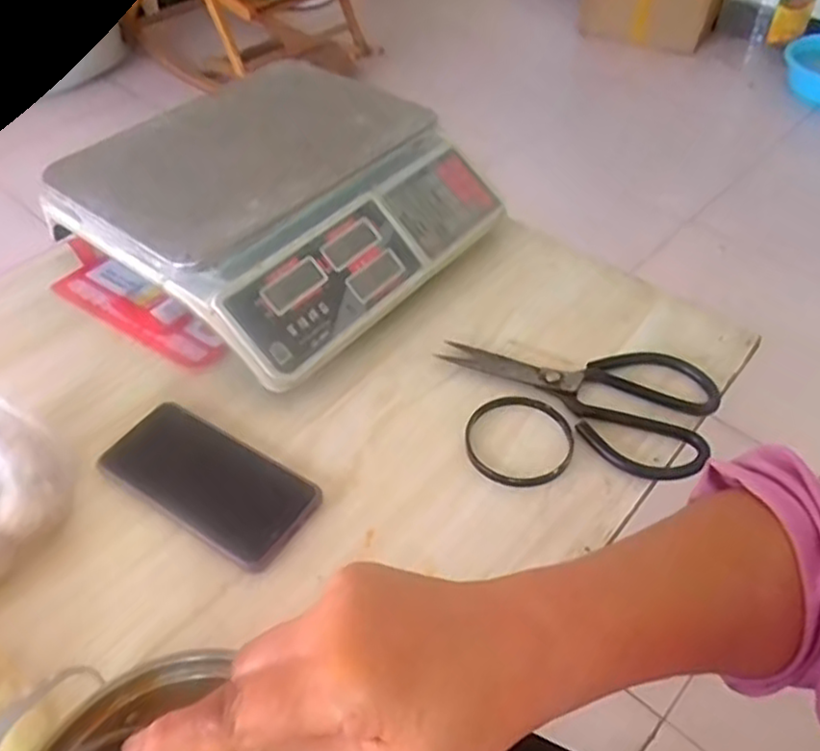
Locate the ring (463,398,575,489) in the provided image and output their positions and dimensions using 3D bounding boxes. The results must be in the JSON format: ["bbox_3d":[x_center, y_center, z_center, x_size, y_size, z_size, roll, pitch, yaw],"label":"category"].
[{"bbox_3d":[0.085,0.052,0.560,0.084,0.010,0.084,0,47,1],"label":"ring"}]

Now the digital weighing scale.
[{"bbox_3d":[-0.124,-0.163,0.693,0.303,0.106,0.312,30,54,26],"label":"digital weighing scale"}]

